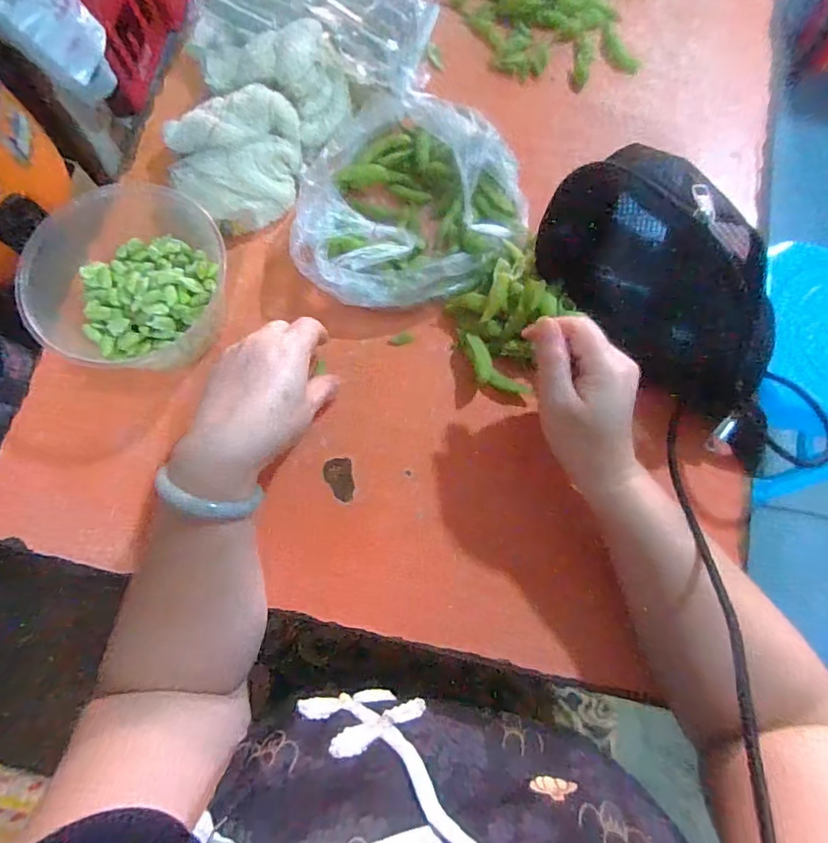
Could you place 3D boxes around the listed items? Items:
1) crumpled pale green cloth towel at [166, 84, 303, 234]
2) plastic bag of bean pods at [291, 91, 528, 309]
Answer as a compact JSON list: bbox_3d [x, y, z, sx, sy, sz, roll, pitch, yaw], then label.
[{"bbox_3d":[-0.149,-0.224,0.436,0.110,0.054,0.096,-18,77,-5],"label":"crumpled pale green cloth towel"},{"bbox_3d":[0.001,-0.187,0.430,0.181,0.068,0.185,9,76,1],"label":"plastic bag of bean pods"}]

